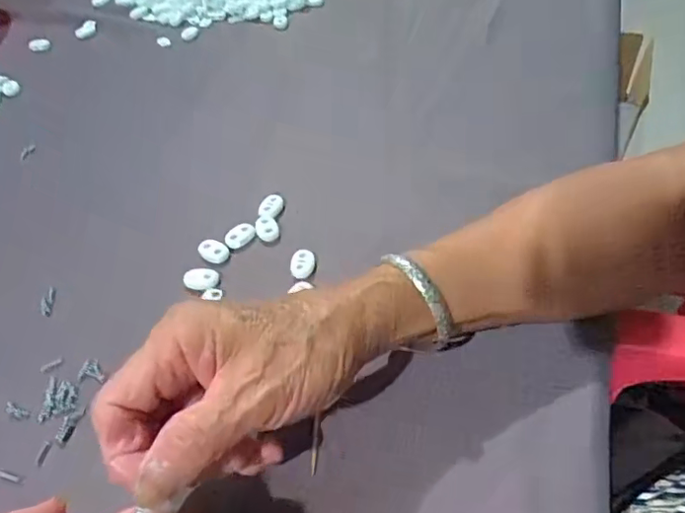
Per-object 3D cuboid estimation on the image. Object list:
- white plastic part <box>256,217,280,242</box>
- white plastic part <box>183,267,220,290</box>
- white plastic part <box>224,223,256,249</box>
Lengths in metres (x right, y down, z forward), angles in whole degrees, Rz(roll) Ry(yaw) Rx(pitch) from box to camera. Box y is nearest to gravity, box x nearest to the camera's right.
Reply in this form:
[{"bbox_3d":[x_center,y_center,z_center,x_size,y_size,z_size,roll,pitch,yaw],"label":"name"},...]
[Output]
[{"bbox_3d":[-0.053,-0.020,0.393,0.015,0.007,0.021,-18,48,-12],"label":"white plastic part"},{"bbox_3d":[-0.091,0.014,0.363,0.022,0.007,0.013,-4,46,2],"label":"white plastic part"},{"bbox_3d":[-0.070,-0.015,0.388,0.021,0.010,0.011,-27,50,-19],"label":"white plastic part"}]

